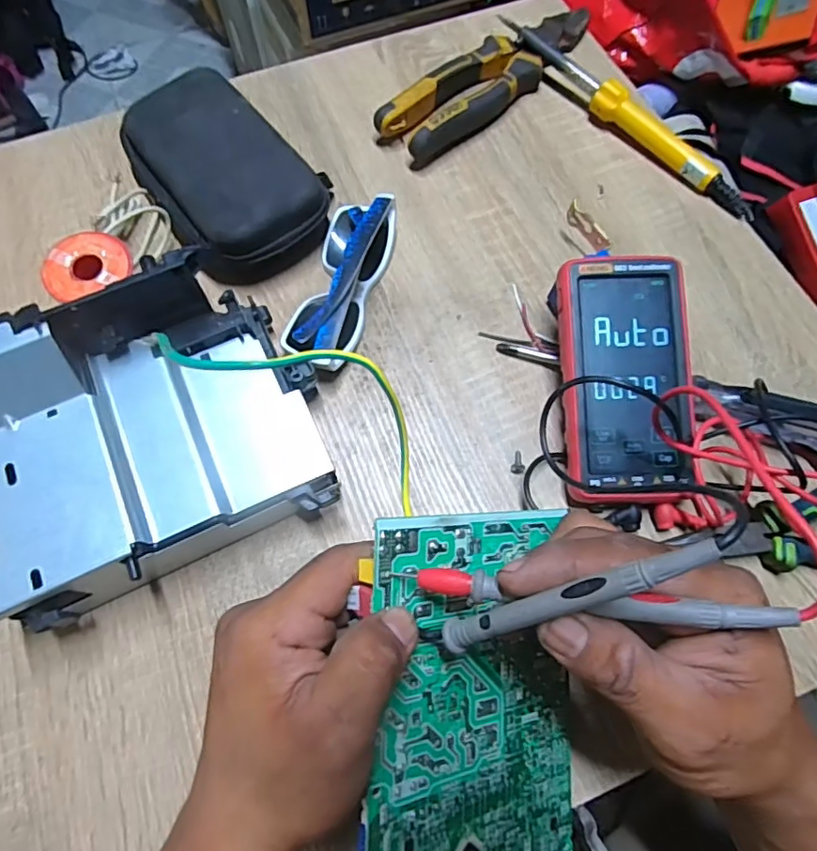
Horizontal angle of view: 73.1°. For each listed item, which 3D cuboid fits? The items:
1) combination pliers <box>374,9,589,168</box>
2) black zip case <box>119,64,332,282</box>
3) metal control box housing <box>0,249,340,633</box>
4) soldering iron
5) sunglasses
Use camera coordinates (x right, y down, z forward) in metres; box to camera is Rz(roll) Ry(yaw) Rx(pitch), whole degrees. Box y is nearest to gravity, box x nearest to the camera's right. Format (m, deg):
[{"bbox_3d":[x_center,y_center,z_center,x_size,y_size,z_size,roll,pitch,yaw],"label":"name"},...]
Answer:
[{"bbox_3d":[0.072,-0.301,0.471,0.059,0.030,0.229,42,74,16],"label":"combination pliers"},{"bbox_3d":[-0.141,-0.191,0.420,0.104,0.053,0.186,-34,71,-13],"label":"black zip case"},{"bbox_3d":[-0.149,0.007,0.308,0.184,0.094,0.142,-28,69,-10],"label":"metal control box housing"},{"bbox_3d":[0.174,-0.255,0.451,0.018,0.030,0.256,-40,72,-15],"label":"soldering iron"},{"bbox_3d":[-0.049,-0.102,0.382,0.050,0.042,0.143,15,68,7],"label":"sunglasses"}]

